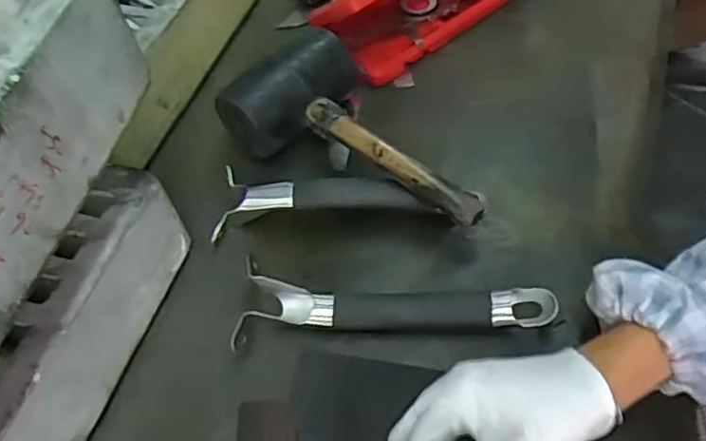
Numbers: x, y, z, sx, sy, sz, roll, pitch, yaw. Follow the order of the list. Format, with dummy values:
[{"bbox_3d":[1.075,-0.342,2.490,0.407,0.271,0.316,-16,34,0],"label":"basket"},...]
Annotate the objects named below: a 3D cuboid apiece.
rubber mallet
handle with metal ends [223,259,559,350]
[{"bbox_3d":[0.000,-0.061,0.513,0.123,0.070,0.234,-37,61,-18],"label":"rubber mallet"},{"bbox_3d":[0.029,0.060,0.442,0.213,0.030,0.052,-3,54,5],"label":"handle with metal ends"}]

